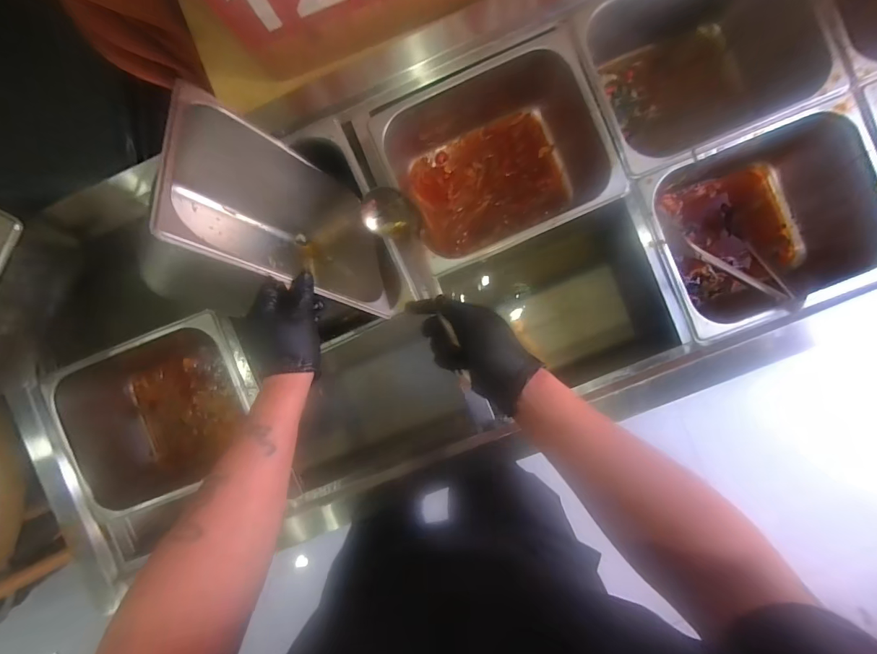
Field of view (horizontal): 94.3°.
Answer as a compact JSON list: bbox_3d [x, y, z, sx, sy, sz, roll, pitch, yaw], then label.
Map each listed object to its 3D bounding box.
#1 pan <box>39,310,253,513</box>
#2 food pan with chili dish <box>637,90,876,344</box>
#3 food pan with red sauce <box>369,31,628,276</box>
[{"bbox_3d":[-0.475,0.146,0.725,0.323,0.155,0.285,-18,90,3],"label":"pan"},{"bbox_3d":[0.473,-0.143,0.650,0.326,0.192,0.266,-22,90,3],"label":"food pan with chili dish"},{"bbox_3d":[0.081,-0.264,0.661,0.324,0.161,0.277,-23,90,3],"label":"food pan with red sauce"}]

